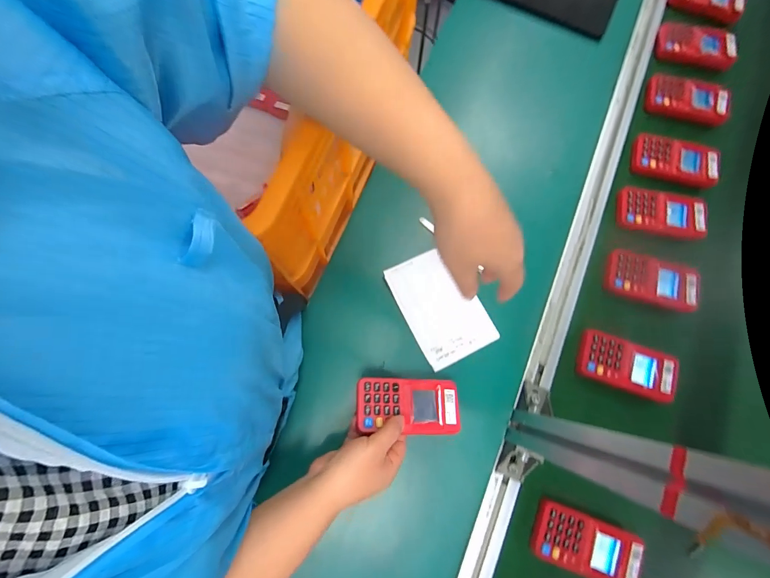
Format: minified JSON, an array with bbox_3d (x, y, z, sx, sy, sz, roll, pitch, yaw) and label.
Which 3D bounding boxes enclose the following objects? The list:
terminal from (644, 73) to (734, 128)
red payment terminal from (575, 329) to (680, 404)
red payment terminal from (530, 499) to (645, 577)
[{"bbox_3d":[0.463,-0.294,0.551,0.118,0.024,0.057,19,80,9],"label":"terminal"},{"bbox_3d":[0.317,0.102,0.476,0.121,0.022,0.063,18,80,8],"label":"red payment terminal"},{"bbox_3d":[0.237,0.302,0.429,0.123,0.023,0.062,19,80,9],"label":"red payment terminal"}]

